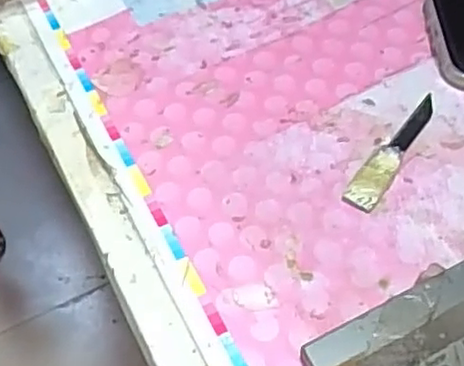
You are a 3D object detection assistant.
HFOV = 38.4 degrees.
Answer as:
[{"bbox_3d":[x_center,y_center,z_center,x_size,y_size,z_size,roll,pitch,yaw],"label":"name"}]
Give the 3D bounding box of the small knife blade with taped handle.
[{"bbox_3d":[0.077,-0.017,0.316,0.015,0.005,0.081,24,57,24],"label":"small knife blade with taped handle"}]

